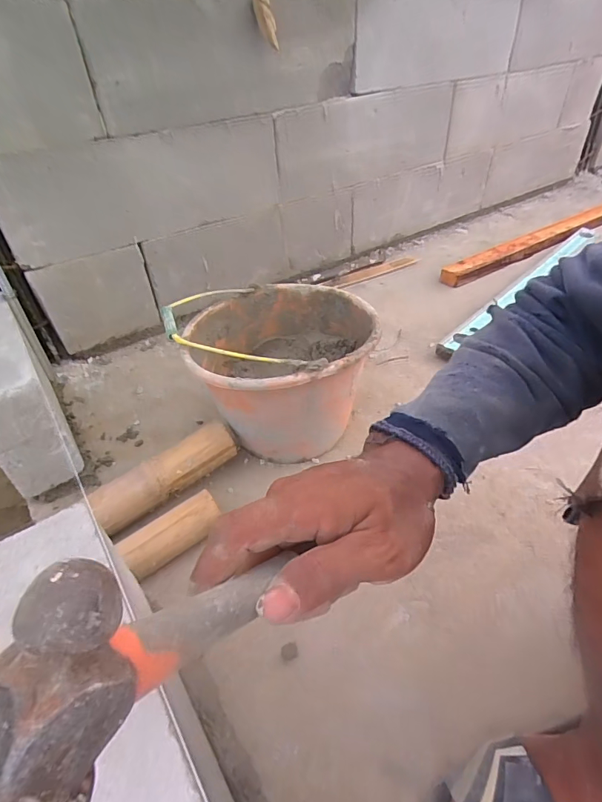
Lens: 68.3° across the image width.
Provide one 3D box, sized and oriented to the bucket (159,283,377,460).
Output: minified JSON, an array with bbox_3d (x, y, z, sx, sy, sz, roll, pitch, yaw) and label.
[{"bbox_3d":[-0.029,-0.056,0.746,0.286,0.265,0.273,-3,40,2],"label":"bucket"}]

